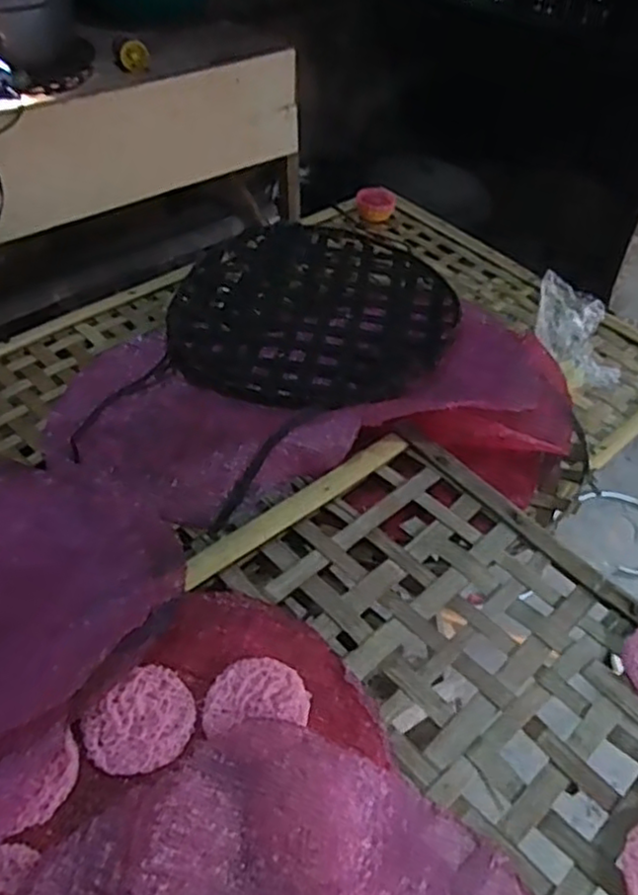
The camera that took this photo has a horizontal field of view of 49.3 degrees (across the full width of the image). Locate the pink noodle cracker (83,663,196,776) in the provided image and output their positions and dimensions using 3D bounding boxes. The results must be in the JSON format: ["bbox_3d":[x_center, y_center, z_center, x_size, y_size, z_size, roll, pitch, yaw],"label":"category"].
[{"bbox_3d":[-0.127,0.198,0.504,0.065,0.011,0.079,24,48,21],"label":"pink noodle cracker"}]

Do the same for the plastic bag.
[{"bbox_3d":[0.330,-0.150,0.902,0.076,0.060,0.168,-16,80,-18],"label":"plastic bag"}]

